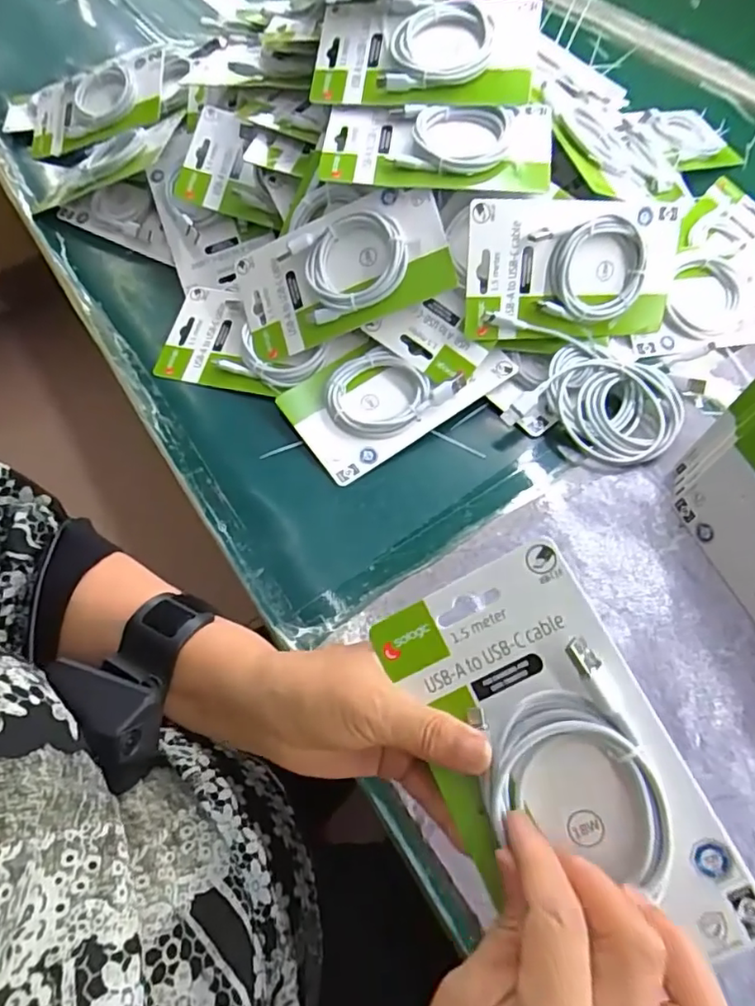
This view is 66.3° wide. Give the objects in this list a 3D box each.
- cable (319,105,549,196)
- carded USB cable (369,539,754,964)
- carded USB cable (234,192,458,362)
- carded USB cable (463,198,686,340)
[{"bbox_3d":[0.046,-0.284,0.460,0.177,0.022,0.086,5,71,6],"label":"cable"},{"bbox_3d":[0.074,0.114,0.252,0.098,0.019,0.173,-29,74,10],"label":"carded USB cable"},{"bbox_3d":[-0.032,-0.183,0.471,0.179,0.021,0.090,-14,87,19],"label":"carded USB cable"},{"bbox_3d":[0.161,-0.184,0.462,0.188,0.098,0.028,-4,25,-12],"label":"carded USB cable"}]

